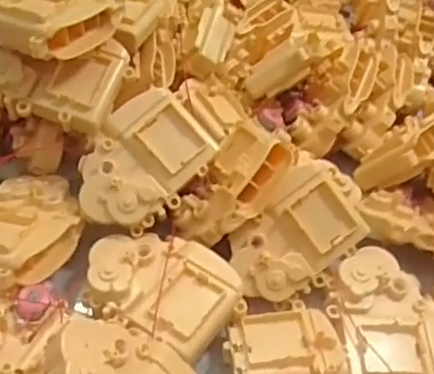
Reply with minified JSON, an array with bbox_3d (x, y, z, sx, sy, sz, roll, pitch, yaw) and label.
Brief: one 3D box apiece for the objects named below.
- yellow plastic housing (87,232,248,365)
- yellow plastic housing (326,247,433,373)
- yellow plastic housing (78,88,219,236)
[{"bbox_3d":[-0.036,0.061,0.402,0.098,0.018,0.071,35,52,20],"label":"yellow plastic housing"},{"bbox_3d":[0.106,0.085,0.409,0.059,0.020,0.097,7,48,-3],"label":"yellow plastic housing"},{"bbox_3d":[-0.052,-0.016,0.430,0.070,0.018,0.096,43,79,6],"label":"yellow plastic housing"}]

